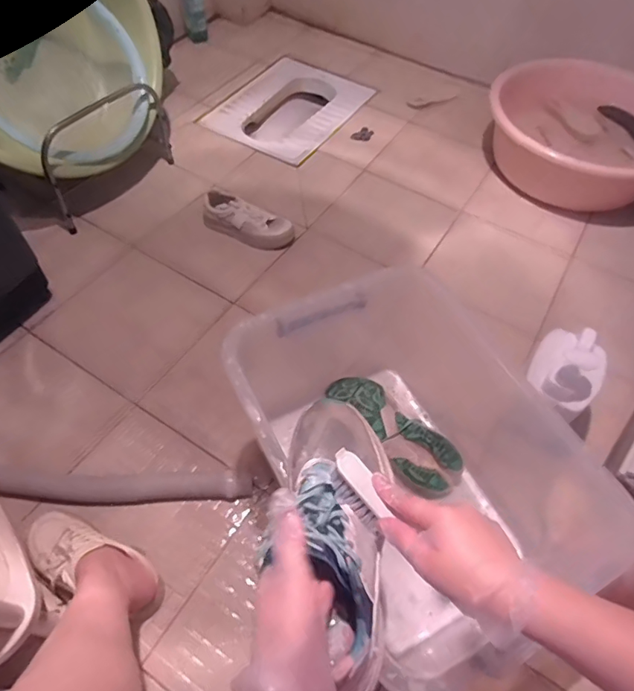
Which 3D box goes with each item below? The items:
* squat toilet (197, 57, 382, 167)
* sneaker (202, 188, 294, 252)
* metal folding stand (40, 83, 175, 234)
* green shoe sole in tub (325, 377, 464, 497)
[{"bbox_3d":[-0.085,-0.746,1.552,0.401,0.118,0.474,29,60,16],"label":"squat toilet"},{"bbox_3d":[-0.166,-0.298,1.148,0.222,0.076,0.086,23,59,12],"label":"sneaker"},{"bbox_3d":[-0.508,-0.471,1.167,0.090,0.222,0.386,31,61,17],"label":"metal folding stand"},{"bbox_3d":[0.120,0.141,0.789,0.258,0.054,0.109,39,64,21],"label":"green shoe sole in tub"}]

